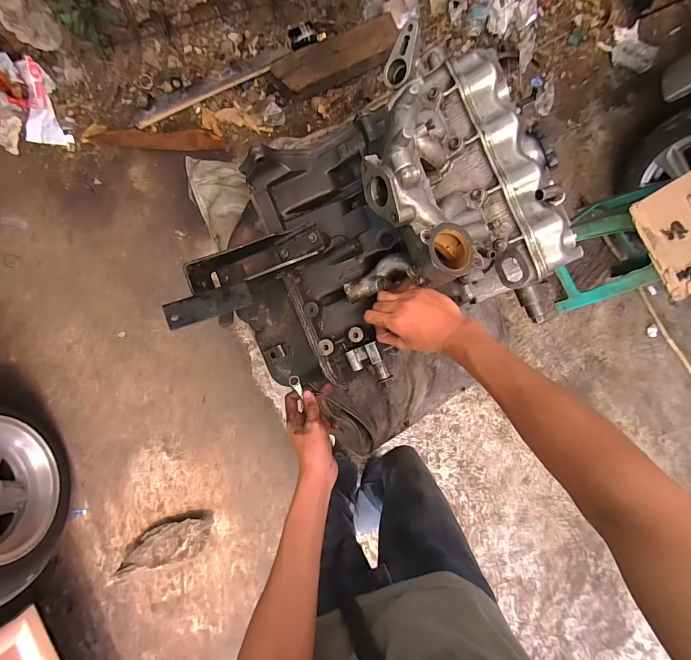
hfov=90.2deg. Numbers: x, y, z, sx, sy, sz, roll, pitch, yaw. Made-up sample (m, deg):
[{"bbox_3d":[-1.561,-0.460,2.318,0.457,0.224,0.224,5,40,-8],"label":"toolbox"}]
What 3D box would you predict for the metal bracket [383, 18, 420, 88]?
[{"bbox_3d":[0.082,-0.394,0.496,0.046,0.025,0.076,20,116,27],"label":"metal bracket"}]

